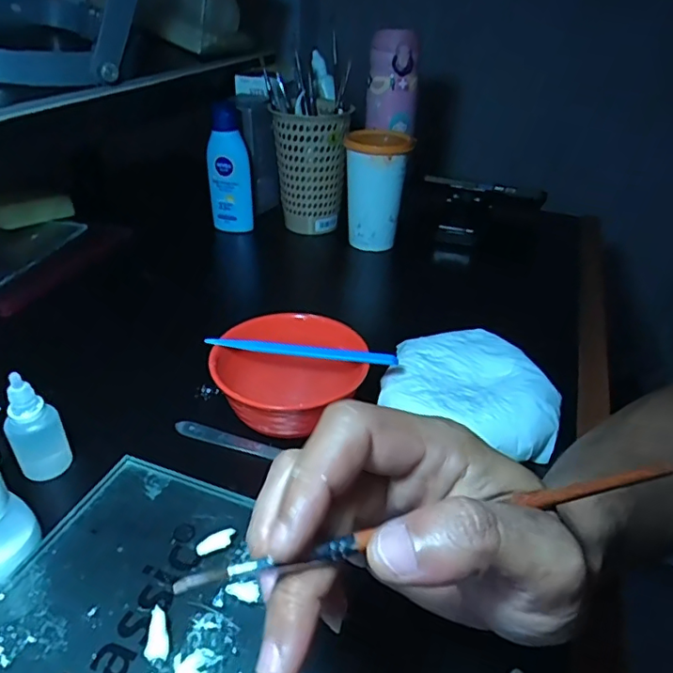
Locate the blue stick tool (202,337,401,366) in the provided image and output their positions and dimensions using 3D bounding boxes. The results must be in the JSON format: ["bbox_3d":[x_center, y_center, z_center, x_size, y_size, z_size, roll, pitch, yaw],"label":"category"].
[{"bbox_3d":[-0.025,0.010,0.390,0.136,0.005,0.008,6,72,7],"label":"blue stick tool"}]

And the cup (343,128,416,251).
[{"bbox_3d":[0.045,-0.173,0.648,0.074,0.127,0.069,3,34,-2],"label":"cup"}]

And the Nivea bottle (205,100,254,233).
[{"bbox_3d":[-0.131,-0.203,0.667,0.051,0.145,0.040,-8,35,-17],"label":"Nivea bottle"}]

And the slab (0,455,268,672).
[{"bbox_3d":[-0.110,0.147,0.266,0.143,0.013,0.198,15,35,17],"label":"slab"}]

